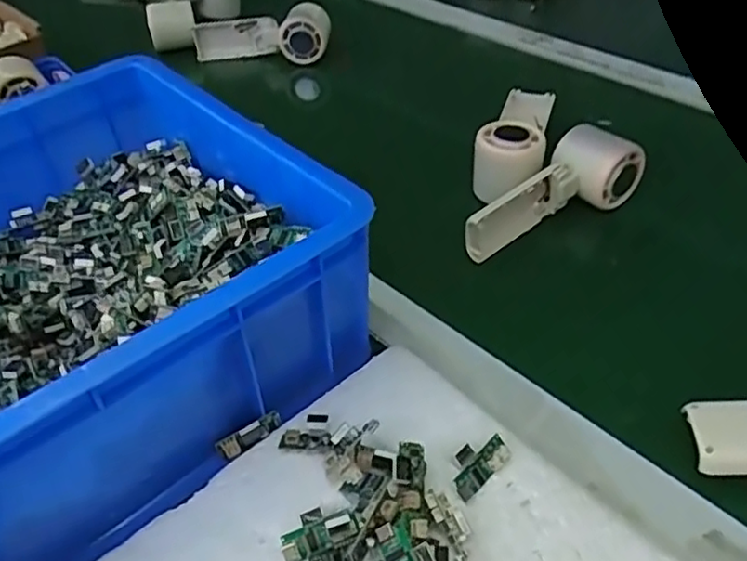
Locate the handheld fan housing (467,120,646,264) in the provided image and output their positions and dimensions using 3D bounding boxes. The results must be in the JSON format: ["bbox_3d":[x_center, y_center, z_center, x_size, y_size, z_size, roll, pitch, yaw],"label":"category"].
[{"bbox_3d":[0.141,-0.066,0.509,0.155,0.059,0.055,-34,50,-27],"label":"handheld fan housing"}]

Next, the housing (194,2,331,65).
[{"bbox_3d":[-0.137,-0.300,0.799,0.162,0.067,0.062,3,43,4],"label":"housing"}]

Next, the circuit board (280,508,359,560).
[{"bbox_3d":[-0.027,0.126,0.324,0.038,0.005,0.015,-23,45,-3],"label":"circuit board"}]

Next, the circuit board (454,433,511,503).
[{"bbox_3d":[0.055,0.098,0.351,0.039,0.008,0.020,-35,50,-28],"label":"circuit board"}]

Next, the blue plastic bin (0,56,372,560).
[{"bbox_3d":[-0.201,0.021,0.379,0.327,0.125,0.252,-34,50,-28],"label":"blue plastic bin"}]

